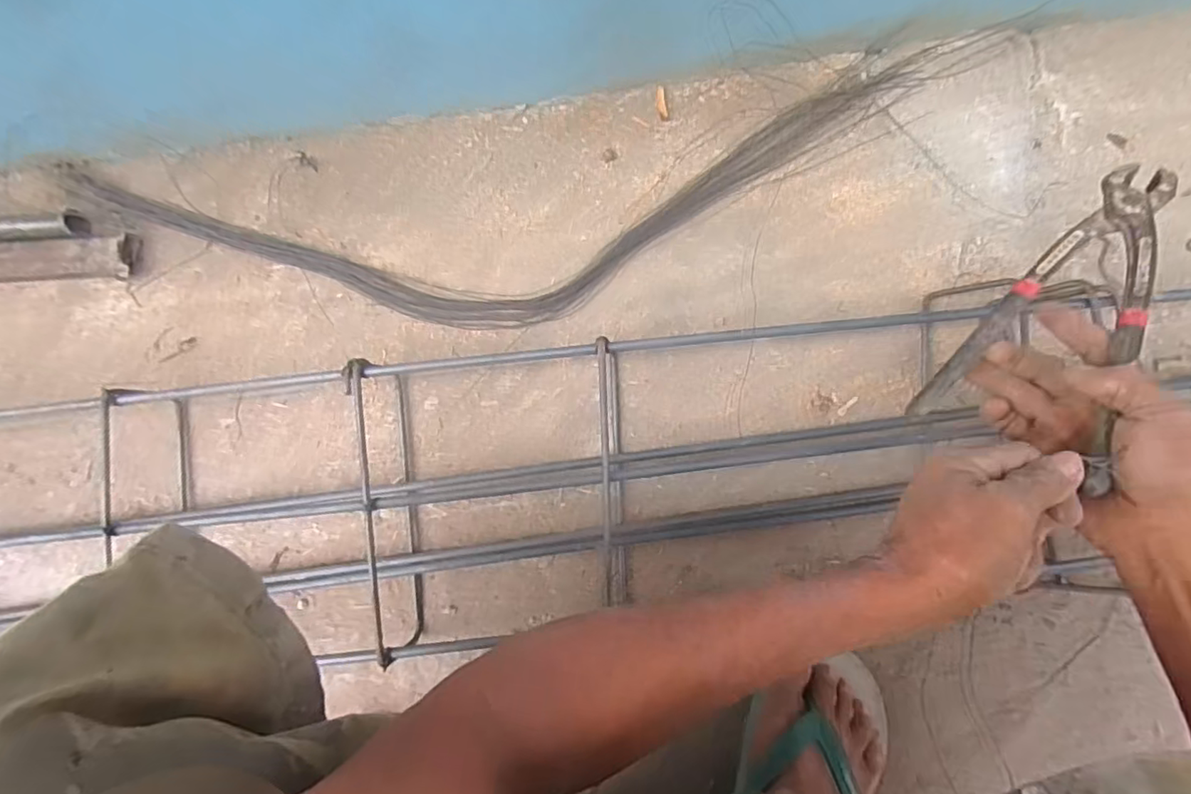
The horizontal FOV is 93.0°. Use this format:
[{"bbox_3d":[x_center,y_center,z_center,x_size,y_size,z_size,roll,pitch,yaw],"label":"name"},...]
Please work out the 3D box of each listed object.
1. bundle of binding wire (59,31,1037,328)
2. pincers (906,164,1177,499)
[{"bbox_3d":[-0.050,-0.173,0.534,0.861,0.017,0.195,-9,85,2],"label":"bundle of binding wire"},{"bbox_3d":[0.309,-0.054,0.358,0.101,0.023,0.209,33,83,35],"label":"pincers"}]

